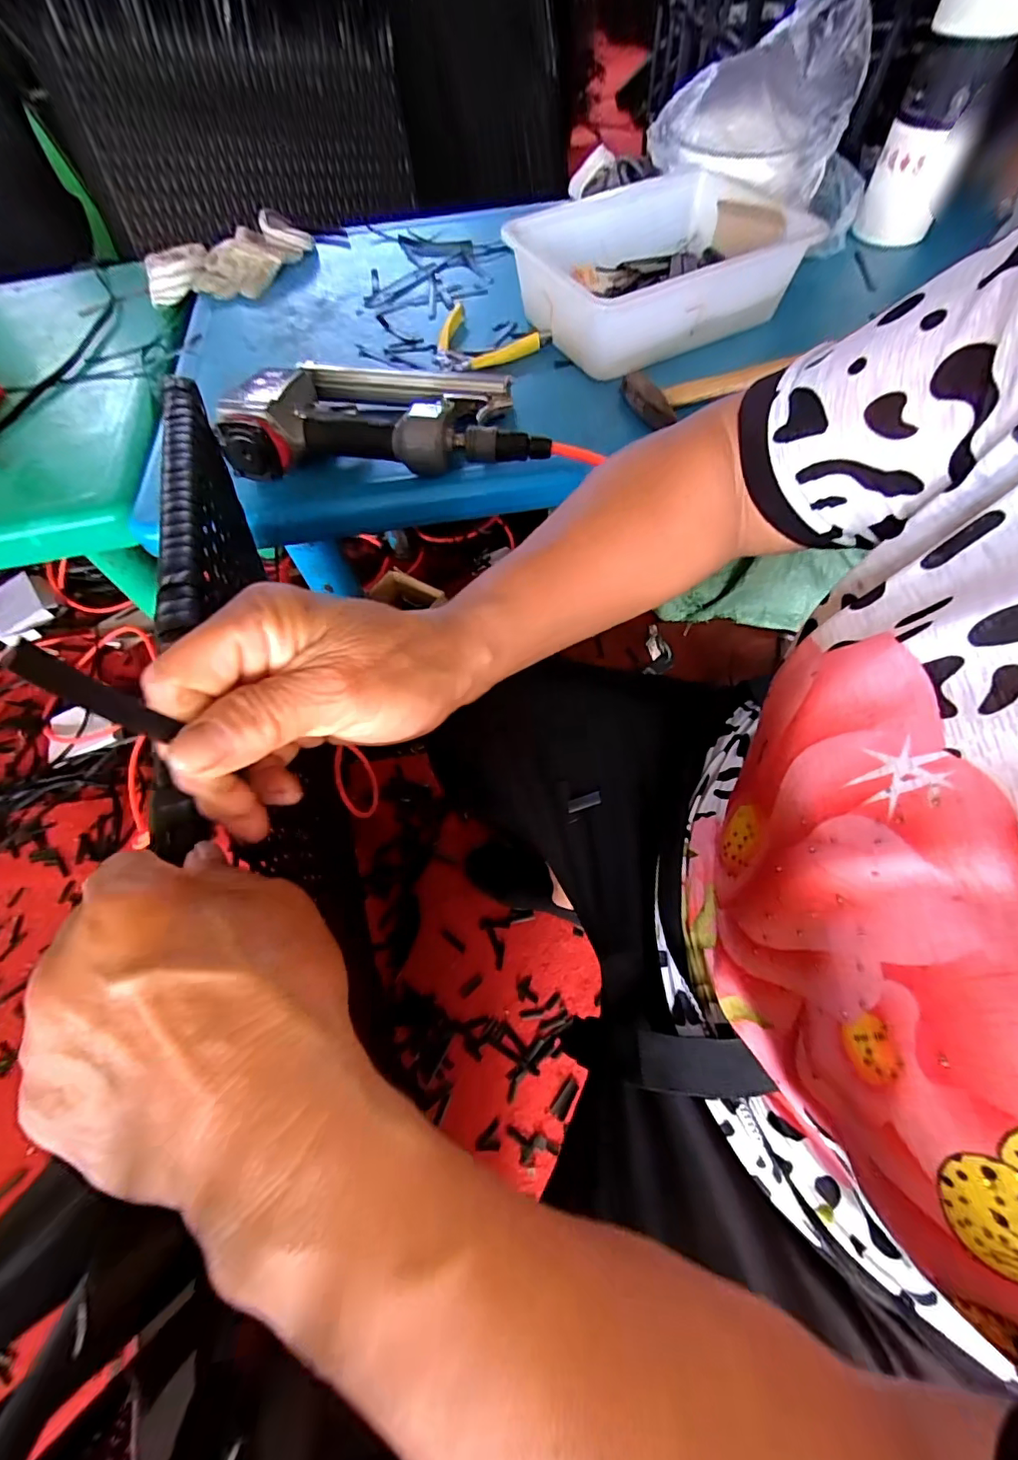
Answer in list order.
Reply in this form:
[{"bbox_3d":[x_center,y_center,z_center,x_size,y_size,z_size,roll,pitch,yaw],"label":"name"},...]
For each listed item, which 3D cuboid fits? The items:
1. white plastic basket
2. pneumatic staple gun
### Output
[{"bbox_3d":[0.171,-0.495,0.553,0.303,0.077,0.202,-27,63,-11],"label":"white plastic basket"},{"bbox_3d":[-0.110,-0.294,0.477,0.265,0.066,0.131,-3,62,2],"label":"pneumatic staple gun"}]

